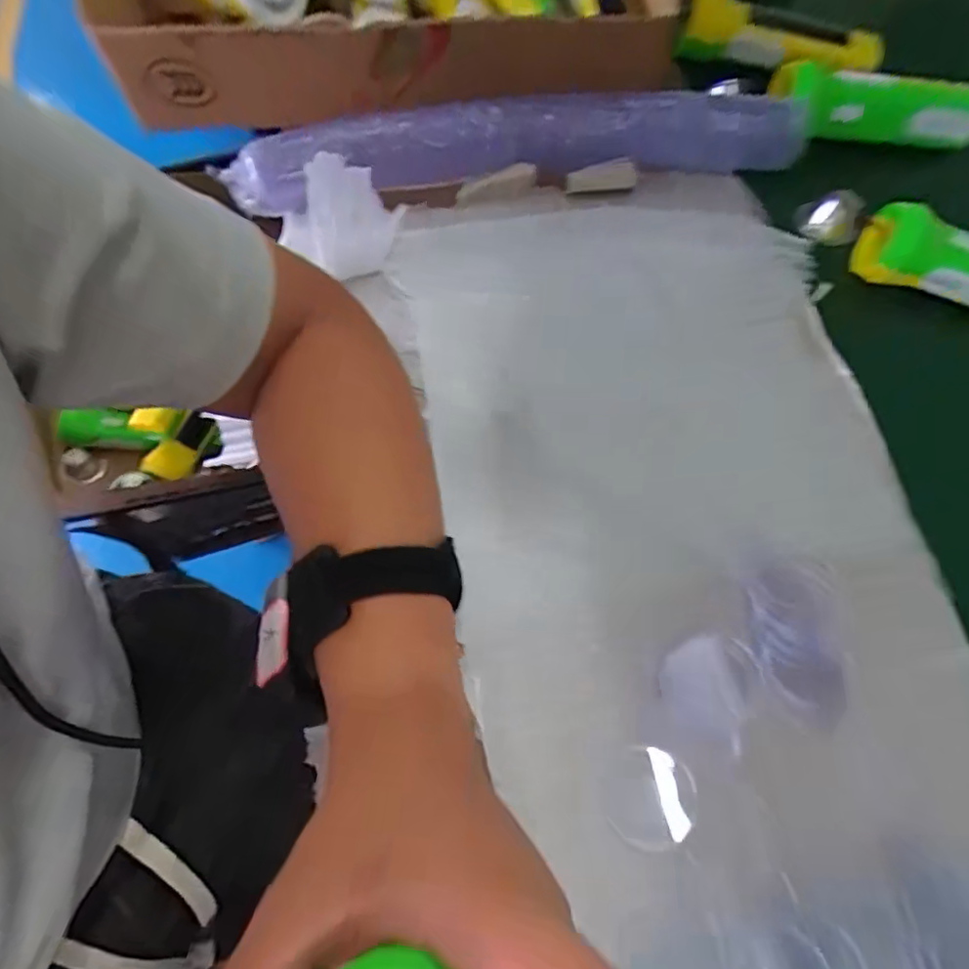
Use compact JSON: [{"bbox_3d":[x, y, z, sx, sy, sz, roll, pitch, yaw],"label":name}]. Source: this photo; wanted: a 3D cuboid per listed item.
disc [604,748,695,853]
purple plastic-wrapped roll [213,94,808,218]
[{"bbox_3d":[0.078,0.150,0.277,0.042,0.006,0.042,-1,69,1],"label":"disc"},{"bbox_3d":[0.029,-0.240,0.413,0.416,0.053,0.045,-10,69,-2],"label":"purple plastic-wrapped roll"}]

